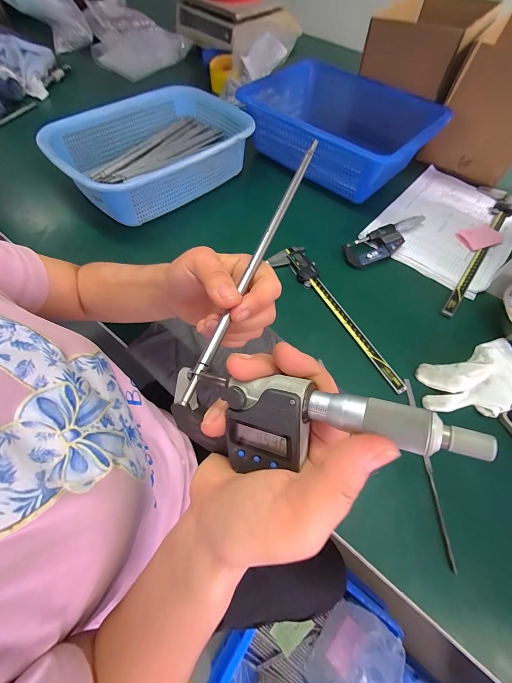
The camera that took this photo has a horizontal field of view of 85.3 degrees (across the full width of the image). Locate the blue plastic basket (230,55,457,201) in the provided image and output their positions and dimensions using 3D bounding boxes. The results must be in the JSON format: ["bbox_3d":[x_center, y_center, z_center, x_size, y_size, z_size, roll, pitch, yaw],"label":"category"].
[{"bbox_3d":[0.161,-0.440,0.584,0.349,0.113,0.268,34,65,16],"label":"blue plastic basket"}]

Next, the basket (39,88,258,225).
[{"bbox_3d":[-0.183,-0.356,0.522,0.344,0.097,0.224,-38,69,-21],"label":"basket"}]

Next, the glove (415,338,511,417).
[{"bbox_3d":[0.301,0.047,0.362,0.172,0.028,0.083,-14,62,-10],"label":"glove"}]

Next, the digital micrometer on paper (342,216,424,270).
[{"bbox_3d":[0.233,-0.180,0.496,0.178,0.023,0.054,-27,65,-16],"label":"digital micrometer on paper"}]

